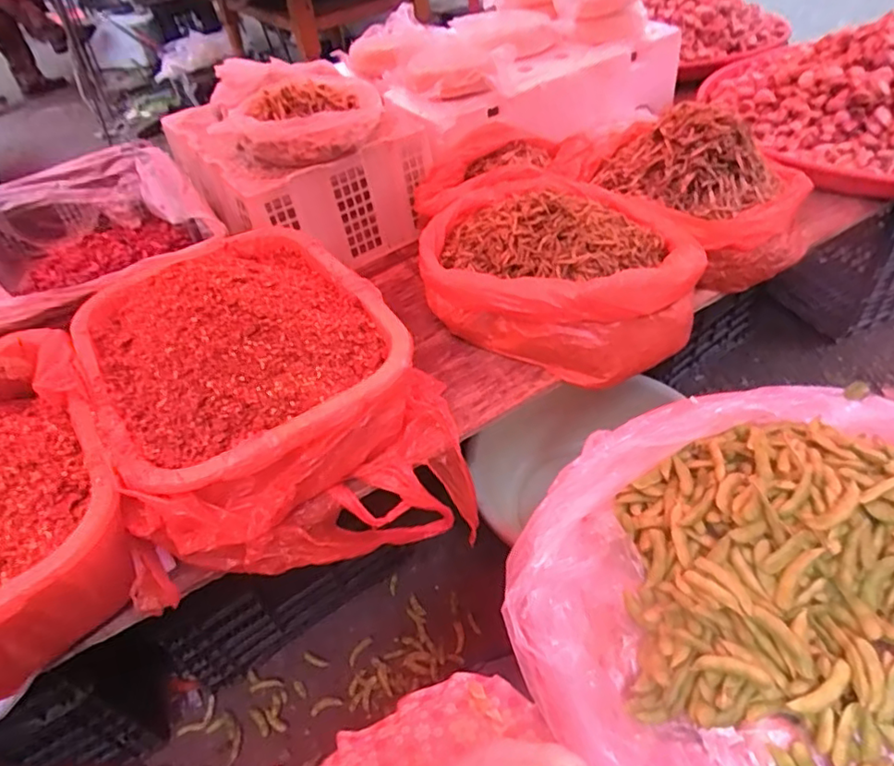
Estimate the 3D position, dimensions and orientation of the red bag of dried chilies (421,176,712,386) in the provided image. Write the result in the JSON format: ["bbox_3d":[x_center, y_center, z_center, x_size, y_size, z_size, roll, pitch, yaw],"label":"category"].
[{"bbox_3d":[0.156,-0.172,0.800,0.351,0.131,0.297,15,50,23],"label":"red bag of dried chilies"}]

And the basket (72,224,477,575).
[{"bbox_3d":[-0.221,-0.008,0.705,0.338,0.257,0.437,-29,48,-18],"label":"basket"}]

